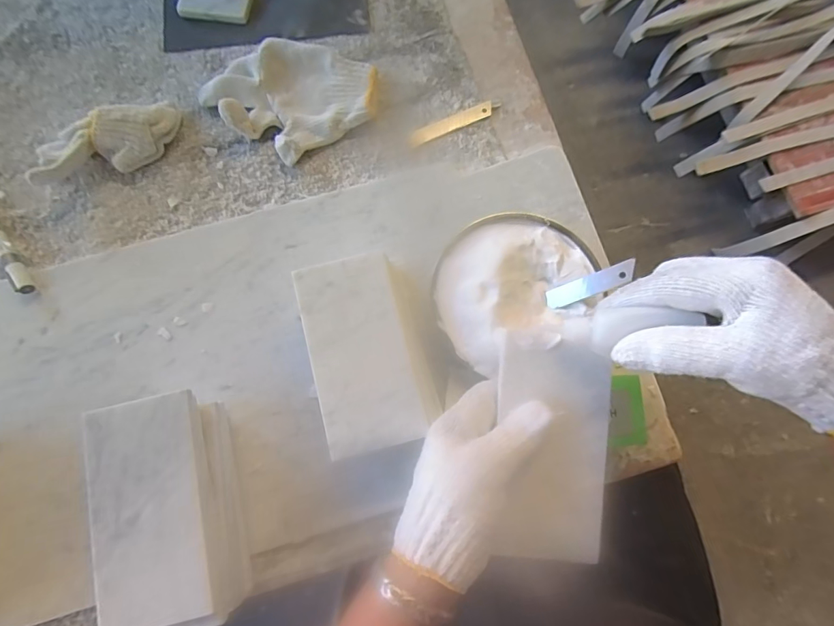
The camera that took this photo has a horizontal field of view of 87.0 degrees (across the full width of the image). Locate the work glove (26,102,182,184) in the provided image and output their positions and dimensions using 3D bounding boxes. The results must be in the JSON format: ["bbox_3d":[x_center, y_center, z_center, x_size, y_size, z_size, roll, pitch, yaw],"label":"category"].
[{"bbox_3d":[-0.303,-0.165,0.430,0.141,0.042,0.056,-23,78,-5],"label":"work glove"}]

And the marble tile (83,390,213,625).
[{"bbox_3d":[-0.189,0.136,0.307,0.072,0.010,0.147,-12,78,-5],"label":"marble tile"}]

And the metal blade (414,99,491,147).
[{"bbox_3d":[0.036,-0.199,0.463,0.093,0.004,0.018,-27,79,-6],"label":"metal blade"}]

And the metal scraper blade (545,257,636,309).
[{"bbox_3d":[0.146,-0.024,0.370,0.073,0.006,0.018,-23,73,26],"label":"metal scraper blade"}]

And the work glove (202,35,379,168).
[{"bbox_3d":[-0.124,-0.225,0.449,0.155,0.032,0.120,-32,79,-7],"label":"work glove"}]

